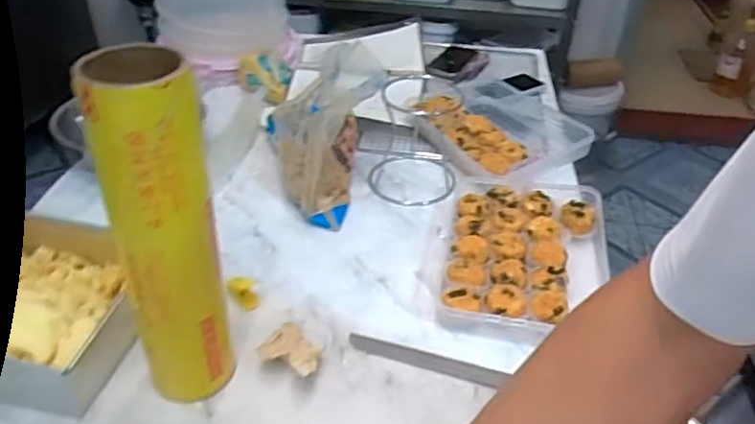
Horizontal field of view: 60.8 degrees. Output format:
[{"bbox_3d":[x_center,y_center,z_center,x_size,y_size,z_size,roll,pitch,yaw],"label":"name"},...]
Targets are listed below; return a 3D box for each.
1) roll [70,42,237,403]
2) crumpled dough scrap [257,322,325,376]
[{"bbox_3d":[-0.196,0.030,0.612,0.101,0.352,0.075,-10,34,-10],"label":"roll"},{"bbox_3d":[-0.091,0.156,0.722,0.067,0.024,0.064,1,36,-1],"label":"crumpled dough scrap"}]

